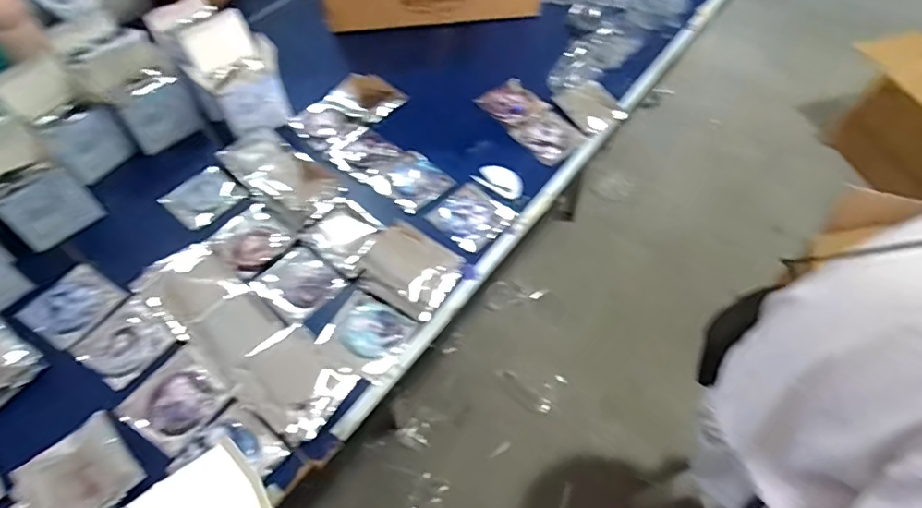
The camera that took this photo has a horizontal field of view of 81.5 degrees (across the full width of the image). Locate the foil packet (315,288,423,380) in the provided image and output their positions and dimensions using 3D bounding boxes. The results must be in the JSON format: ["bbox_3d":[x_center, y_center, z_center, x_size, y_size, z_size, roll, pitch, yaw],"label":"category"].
[{"bbox_3d":[-0.118,0.097,0.672,0.105,0.015,0.093,29,60,19],"label":"foil packet"}]

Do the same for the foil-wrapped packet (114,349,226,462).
[{"bbox_3d":[-0.334,0.172,0.623,0.101,0.016,0.092,32,61,21],"label":"foil-wrapped packet"}]

